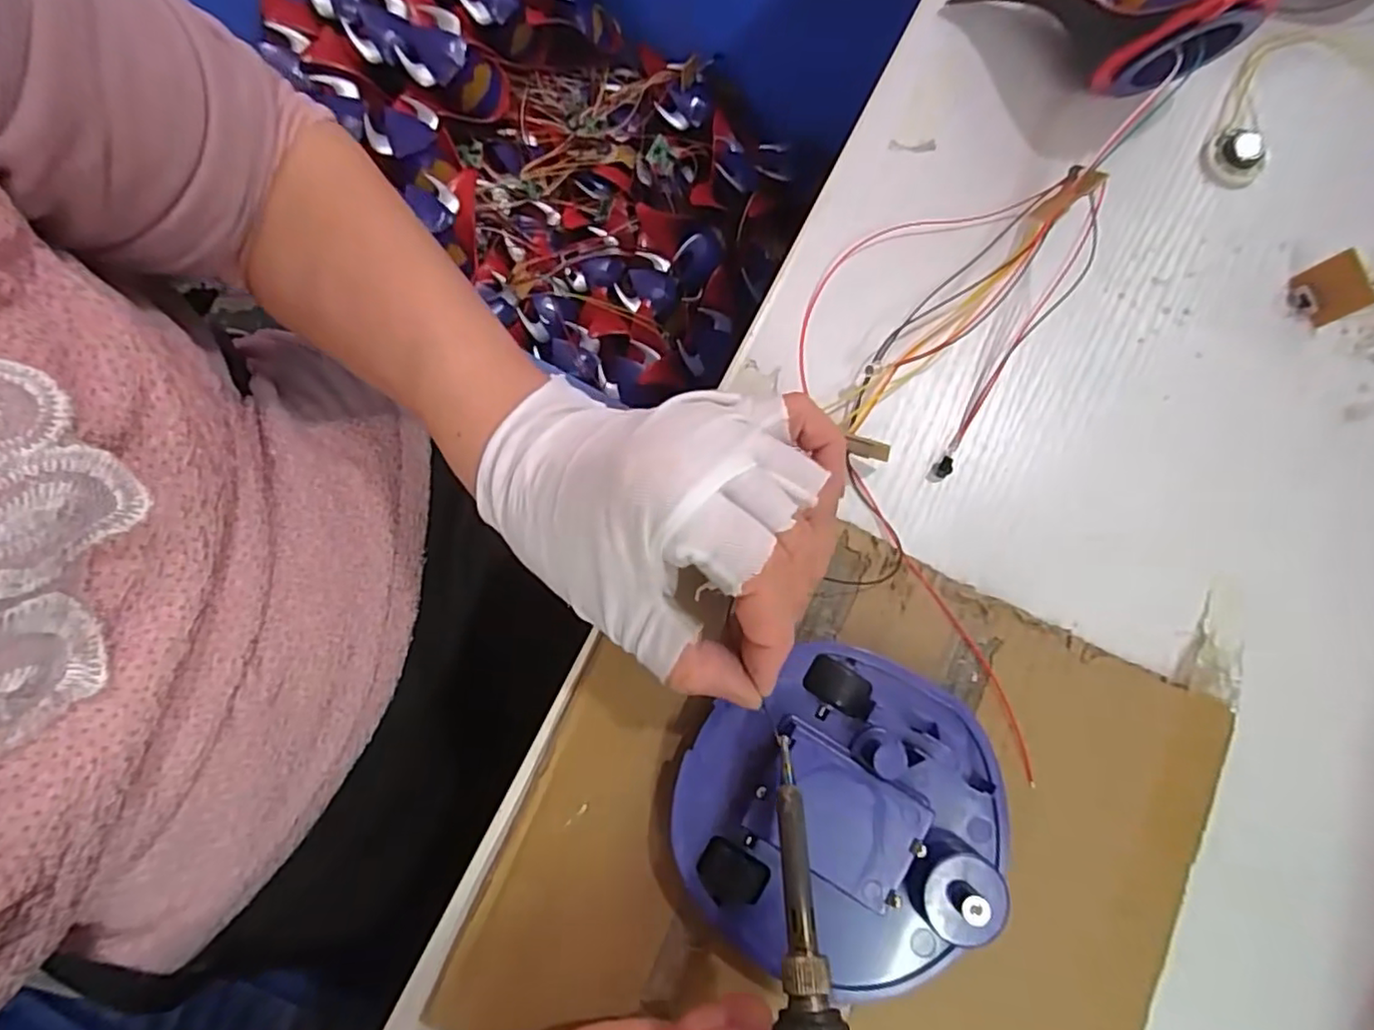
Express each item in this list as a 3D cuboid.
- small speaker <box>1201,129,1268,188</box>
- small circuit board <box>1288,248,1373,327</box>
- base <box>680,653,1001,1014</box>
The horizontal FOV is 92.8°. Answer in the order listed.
[{"bbox_3d":[0.241,-0.157,0.287,0.024,0.008,0.025,0,80,-1],"label":"small speaker"},{"bbox_3d":[0.267,-0.093,0.272,0.004,0.024,0.024,-5,76,-35],"label":"small circuit board"},{"bbox_3d":[0.050,0.100,0.222,0.102,0.033,0.104,0,80,-1],"label":"base"}]

